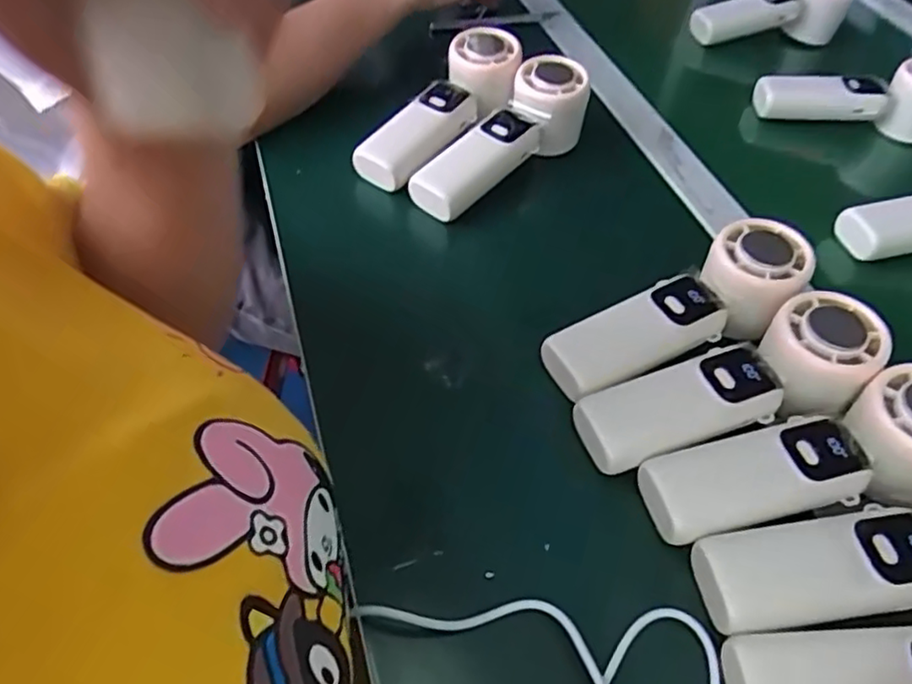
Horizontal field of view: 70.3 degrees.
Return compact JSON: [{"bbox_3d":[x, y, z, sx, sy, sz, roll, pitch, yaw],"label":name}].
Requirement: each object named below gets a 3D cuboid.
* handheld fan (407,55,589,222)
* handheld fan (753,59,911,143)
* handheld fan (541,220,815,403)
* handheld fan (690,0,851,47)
[{"bbox_3d":[0.038,-0.151,0.474,0.054,0.058,0.161,34,53,22],"label":"handheld fan"},{"bbox_3d":[0.360,-0.233,0.590,0.169,0.060,0.064,10,48,2],"label":"handheld fan"},{"bbox_3d":[0.129,-0.014,0.375,0.163,0.035,0.050,-26,55,-8],"label":"handheld fan"},{"bbox_3d":[0.344,-0.358,0.697,0.173,0.066,0.050,-5,49,-12],"label":"handheld fan"}]

